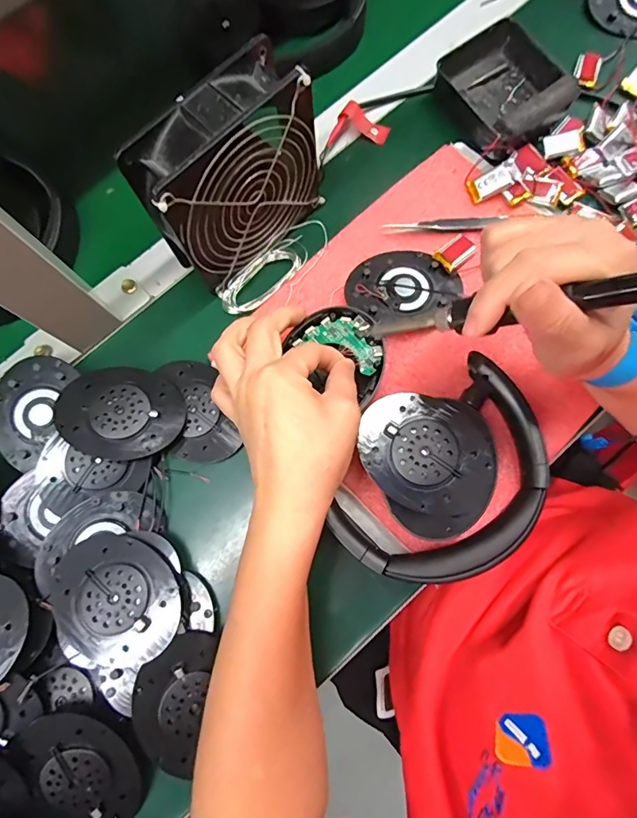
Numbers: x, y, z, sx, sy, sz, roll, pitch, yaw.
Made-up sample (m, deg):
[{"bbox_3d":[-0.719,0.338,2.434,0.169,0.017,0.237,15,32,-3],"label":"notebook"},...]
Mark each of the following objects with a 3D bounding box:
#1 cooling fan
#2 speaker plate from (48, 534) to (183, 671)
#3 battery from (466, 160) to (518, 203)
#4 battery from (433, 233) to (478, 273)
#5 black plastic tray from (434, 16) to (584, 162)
[{"bbox_3d":[-0.058,-0.155,0.310,0.126,0.116,0.043,-44,78,-6],"label":"cooling fan"},{"bbox_3d":[-0.131,0.122,0.291,0.087,0.013,0.066,38,82,11],"label":"speaker plate"},{"bbox_3d":[0.137,-0.180,0.355,0.034,0.005,0.018,-22,89,22],"label":"battery"},{"bbox_3d":[0.106,-0.121,0.346,0.032,0.006,0.020,-42,78,-6],"label":"battery"},{"bbox_3d":[0.151,-0.265,0.372,0.092,0.034,0.101,-40,78,-6],"label":"black plastic tray"}]

